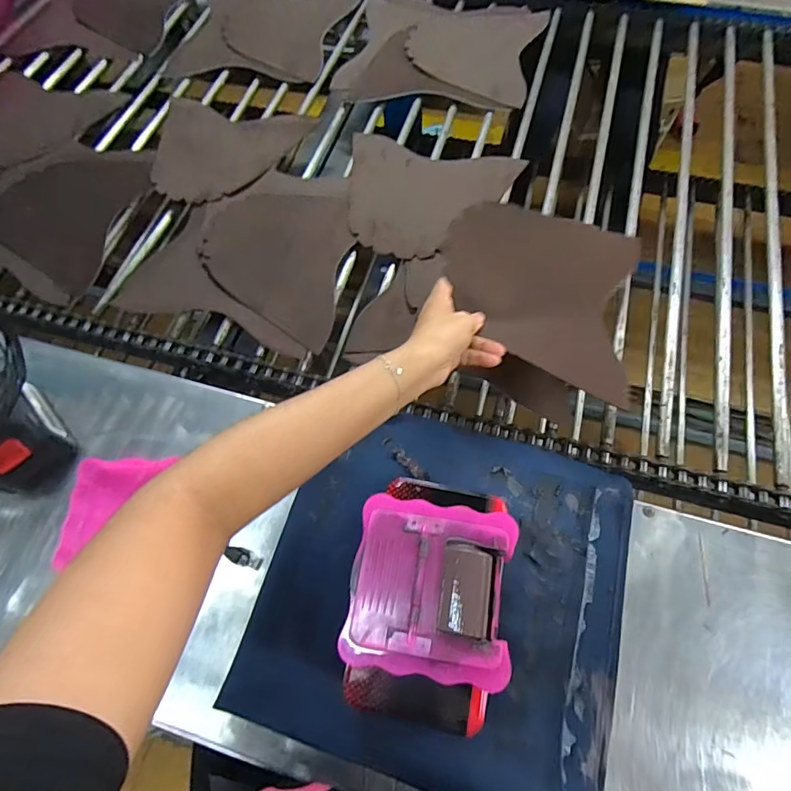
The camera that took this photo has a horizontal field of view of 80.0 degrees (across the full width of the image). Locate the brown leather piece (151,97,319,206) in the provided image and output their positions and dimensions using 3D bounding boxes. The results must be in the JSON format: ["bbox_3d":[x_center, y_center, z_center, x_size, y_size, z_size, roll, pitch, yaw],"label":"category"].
[{"bbox_3d":[-0.258,-0.364,0.711,0.217,0.011,0.212,8,64,-2],"label":"brown leather piece"}]

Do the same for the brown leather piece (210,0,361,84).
[{"bbox_3d":[-0.233,-0.671,0.854,0.283,0.009,0.257,15,67,9],"label":"brown leather piece"}]

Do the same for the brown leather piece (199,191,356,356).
[{"bbox_3d":[-0.161,-0.179,0.614,0.193,0.007,0.230,8,66,6],"label":"brown leather piece"}]

